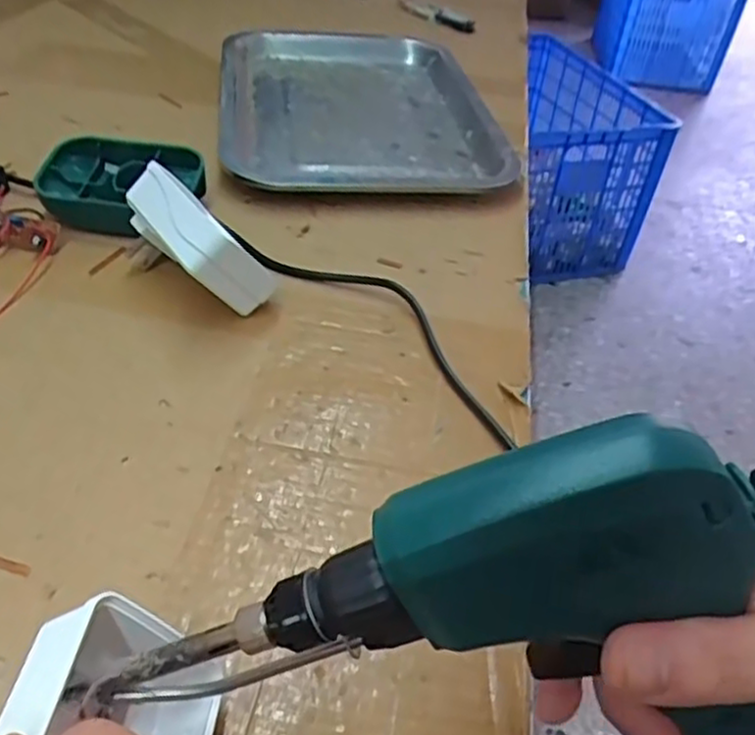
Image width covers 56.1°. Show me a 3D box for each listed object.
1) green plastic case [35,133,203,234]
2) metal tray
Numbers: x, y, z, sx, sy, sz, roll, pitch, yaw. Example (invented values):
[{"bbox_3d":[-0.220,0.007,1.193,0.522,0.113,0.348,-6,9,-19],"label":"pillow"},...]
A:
[{"bbox_3d":[-0.156,-0.110,0.432,0.093,0.031,0.064,8,41,2],"label":"green plastic case"},{"bbox_3d":[-0.022,-0.218,0.578,0.203,0.018,0.316,-3,42,-10],"label":"metal tray"}]

